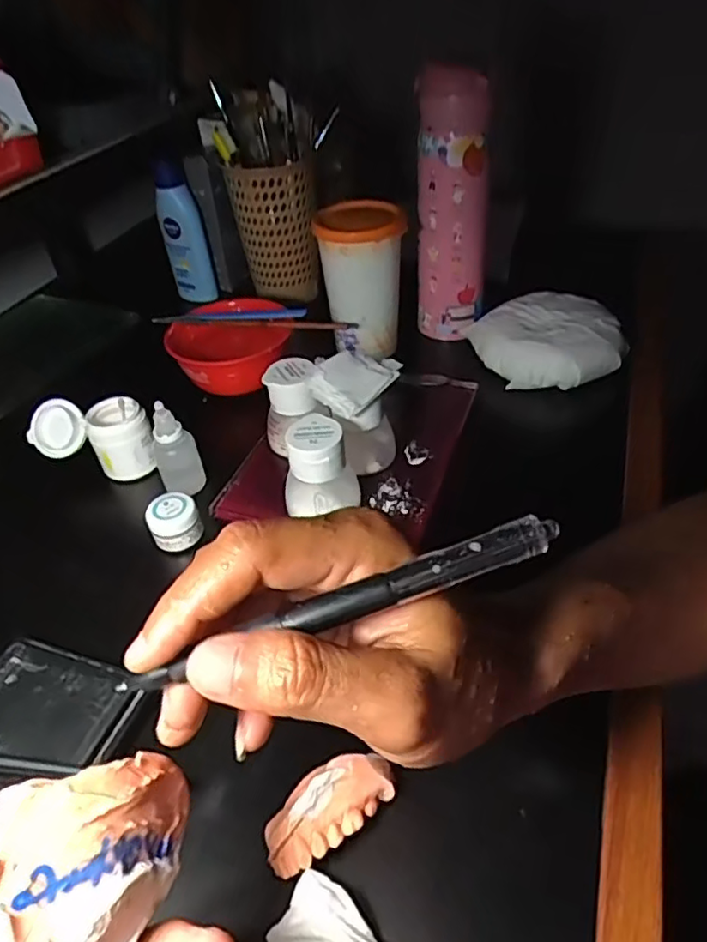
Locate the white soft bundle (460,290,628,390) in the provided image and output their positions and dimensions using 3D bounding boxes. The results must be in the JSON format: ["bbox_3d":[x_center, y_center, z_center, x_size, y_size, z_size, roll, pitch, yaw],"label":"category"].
[{"bbox_3d":[0.170,-0.116,0.548,0.111,0.036,0.111,-16,42,-13],"label":"white soft bundle"}]

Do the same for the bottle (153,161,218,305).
[{"bbox_3d":[-0.177,-0.247,0.661,0.045,0.138,0.026,-13,42,-9],"label":"bottle"}]

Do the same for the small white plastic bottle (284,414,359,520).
[{"bbox_3d":[-0.020,0.001,0.412,0.043,0.063,0.046,18,46,24],"label":"small white plastic bottle"}]

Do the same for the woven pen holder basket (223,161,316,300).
[{"bbox_3d":[-0.080,-0.252,0.648,0.079,0.134,0.072,-9,41,-5],"label":"woven pen holder basket"}]

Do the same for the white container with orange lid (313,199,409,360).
[{"bbox_3d":[0.010,-0.168,0.557,0.067,0.114,0.067,7,42,13],"label":"white container with orange lid"}]

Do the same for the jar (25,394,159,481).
[{"bbox_3d":[-0.195,-0.028,0.478,0.092,0.050,0.038,3,41,8],"label":"jar"}]

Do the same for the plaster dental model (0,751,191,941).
[{"bbox_3d":[-0.084,0.115,0.185,0.036,0.066,0.051,-18,66,41],"label":"plaster dental model"}]

